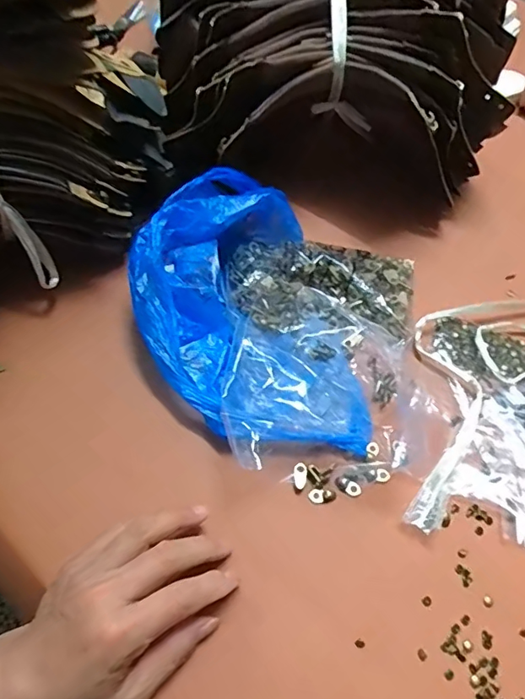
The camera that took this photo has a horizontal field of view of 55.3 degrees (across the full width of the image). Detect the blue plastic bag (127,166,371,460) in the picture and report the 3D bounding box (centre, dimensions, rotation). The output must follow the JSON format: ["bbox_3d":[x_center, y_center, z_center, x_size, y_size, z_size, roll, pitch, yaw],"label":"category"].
[{"bbox_3d":[-0.017,-0.033,0.390,0.159,0.057,0.245,-10,60,-9],"label":"blue plastic bag"}]

